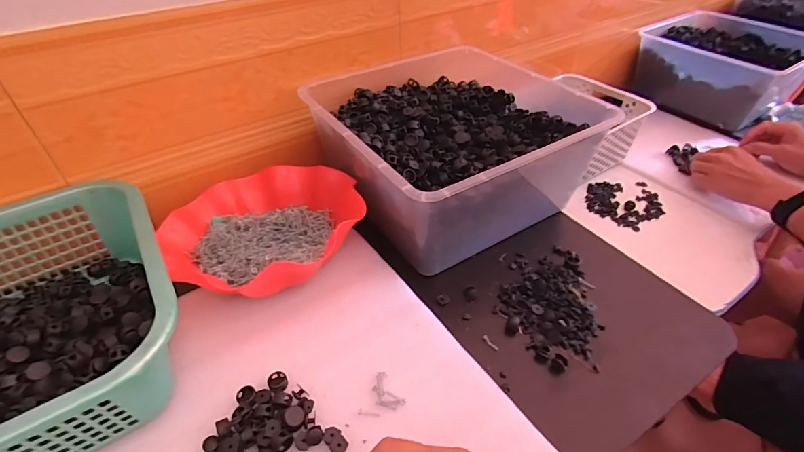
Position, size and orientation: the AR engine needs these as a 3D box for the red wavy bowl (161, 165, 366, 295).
[{"bbox_3d":[-0.156,-0.005,0.486,0.217,0.062,0.202,0,42,0],"label":"red wavy bowl"}]

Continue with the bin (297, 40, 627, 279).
[{"bbox_3d":[0.059,-0.106,0.565,0.291,0.138,0.303,-23,47,-23],"label":"bin"}]

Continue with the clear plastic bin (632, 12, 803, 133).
[{"bbox_3d":[0.764,-0.391,1.014,0.387,0.138,0.310,-29,50,-28],"label":"clear plastic bin"}]

